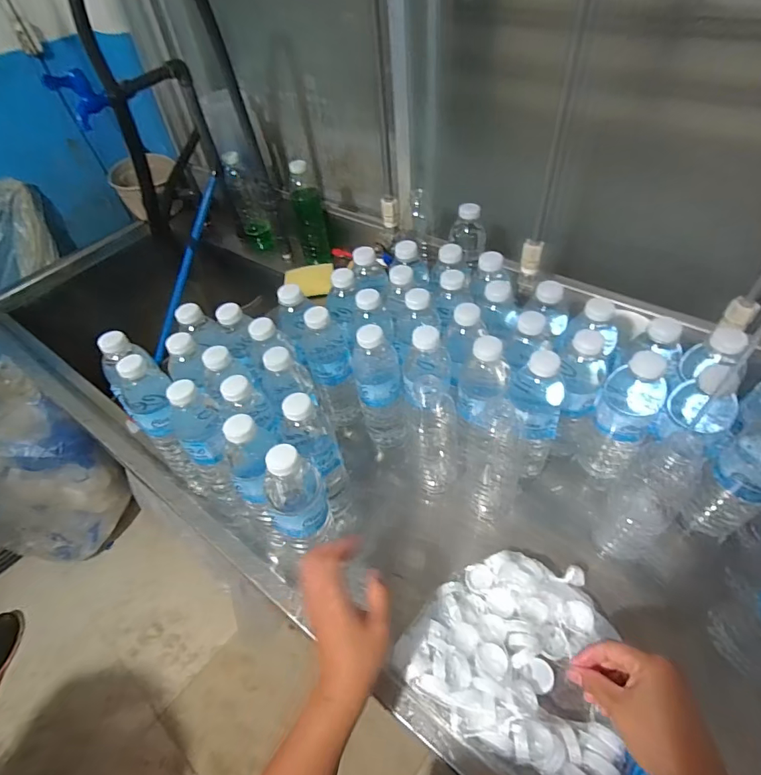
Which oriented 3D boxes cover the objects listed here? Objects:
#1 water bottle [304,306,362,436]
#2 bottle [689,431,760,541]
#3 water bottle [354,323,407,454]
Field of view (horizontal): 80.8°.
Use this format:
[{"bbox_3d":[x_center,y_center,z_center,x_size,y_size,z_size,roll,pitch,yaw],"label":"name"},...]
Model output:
[{"bbox_3d":[-0.068,-0.021,0.628,0.061,0.211,0.061,-12,49,-5],"label":"water bottle"},{"bbox_3d":[0.389,0.092,0.470,0.061,0.196,0.065,-32,53,-20],"label":"bottle"},{"bbox_3d":[0.000,0.008,0.599,0.059,0.203,0.069,-8,49,-1],"label":"water bottle"}]

